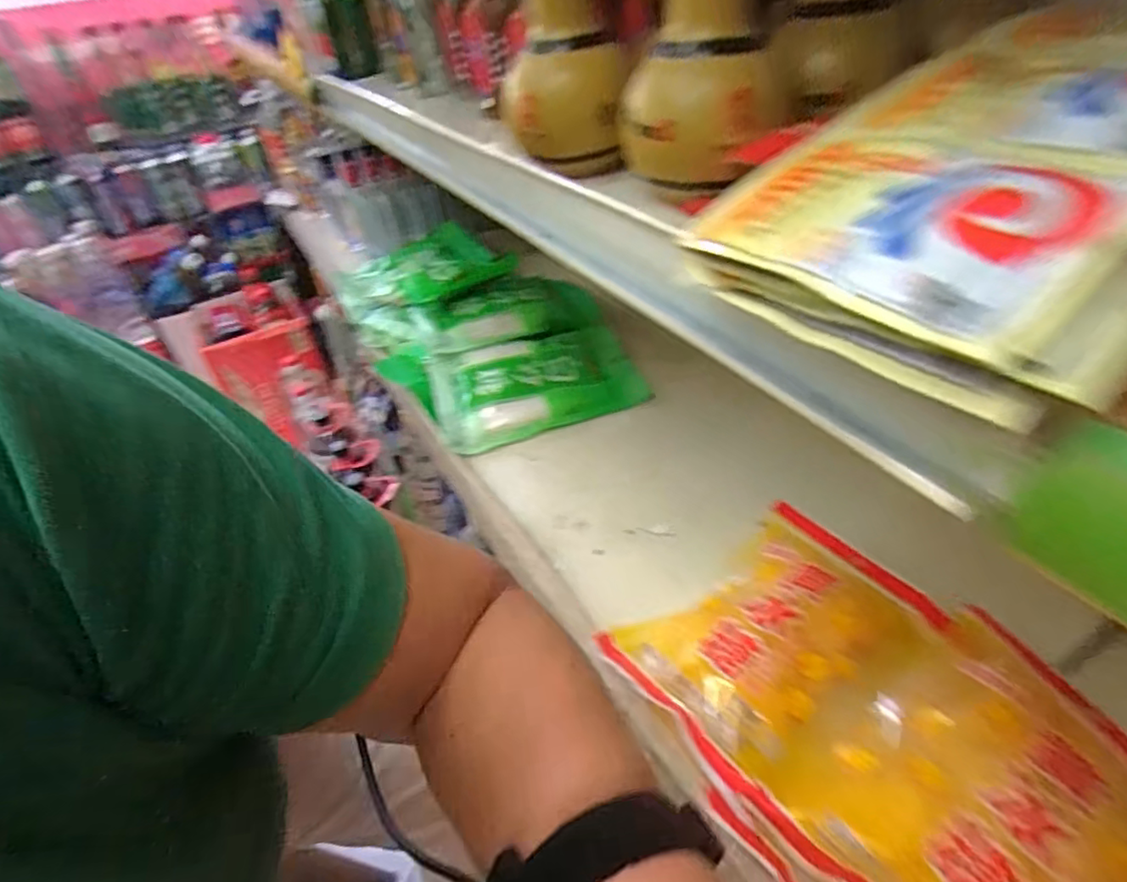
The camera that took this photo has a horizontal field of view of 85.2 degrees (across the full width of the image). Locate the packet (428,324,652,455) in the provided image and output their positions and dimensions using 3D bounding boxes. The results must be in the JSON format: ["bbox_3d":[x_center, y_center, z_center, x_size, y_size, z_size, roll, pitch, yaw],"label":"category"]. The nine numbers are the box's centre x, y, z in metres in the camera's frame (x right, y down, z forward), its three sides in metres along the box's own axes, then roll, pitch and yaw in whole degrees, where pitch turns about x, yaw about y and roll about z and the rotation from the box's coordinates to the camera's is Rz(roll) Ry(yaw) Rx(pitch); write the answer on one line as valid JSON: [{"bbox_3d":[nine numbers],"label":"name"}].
[{"bbox_3d":[-0.033,-0.069,0.714,0.227,0.028,0.138,-15,64,-8],"label":"packet"}]

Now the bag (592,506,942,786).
[{"bbox_3d":[0.145,0.134,0.436,0.197,0.049,0.136,-25,43,-21],"label":"bag"}]

